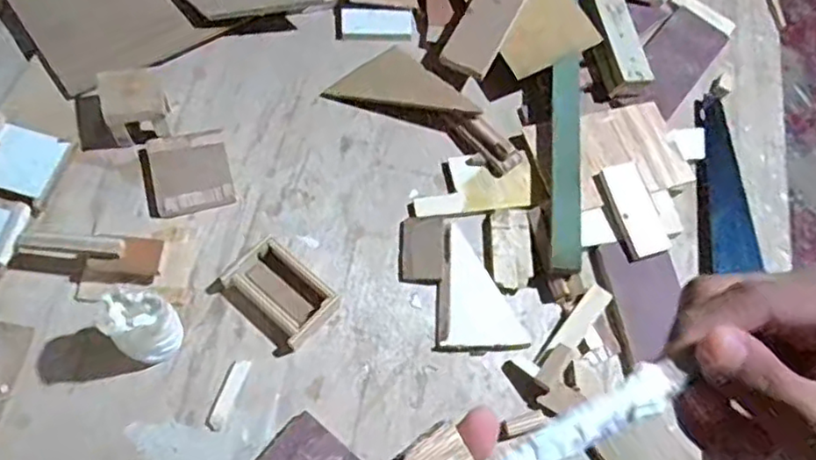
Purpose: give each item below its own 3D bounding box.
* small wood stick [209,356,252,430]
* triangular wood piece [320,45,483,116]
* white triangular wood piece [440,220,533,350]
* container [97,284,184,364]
[{"bbox_3d":[-0.195,0.177,0.712,0.016,0.005,0.080,20,65,3],"label":"small wood stick"},{"bbox_3d":[-0.001,-0.209,0.883,0.194,0.022,0.101,11,66,5],"label":"triangular wood piece"},{"bbox_3d":[0.066,0.080,0.778,0.087,0.016,0.158,-24,70,-16],"label":"white triangular wood piece"},{"bbox_3d":[-0.275,0.100,0.679,0.062,0.103,0.065,35,67,9],"label":"container"}]

